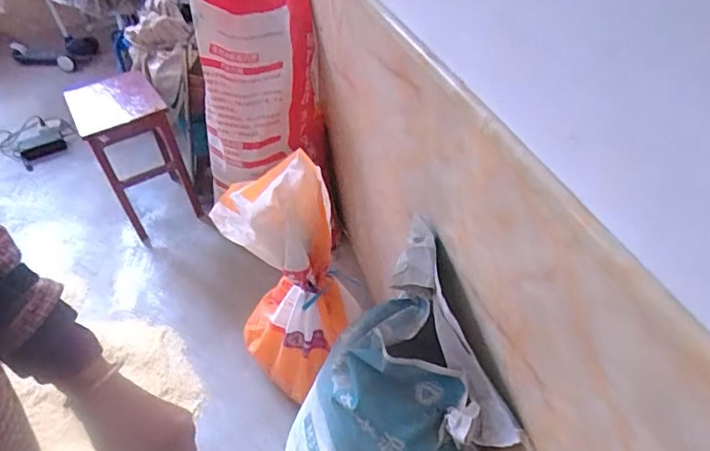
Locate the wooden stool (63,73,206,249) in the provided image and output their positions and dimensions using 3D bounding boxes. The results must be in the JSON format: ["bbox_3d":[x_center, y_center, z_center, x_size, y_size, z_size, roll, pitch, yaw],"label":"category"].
[{"bbox_3d":[-0.719,-0.212,1.816,0.266,0.499,0.385,-27,46,-21],"label":"wooden stool"}]

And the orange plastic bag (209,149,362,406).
[{"bbox_3d":[-0.163,0.103,1.228,0.243,0.756,0.330,-19,43,-13],"label":"orange plastic bag"}]

